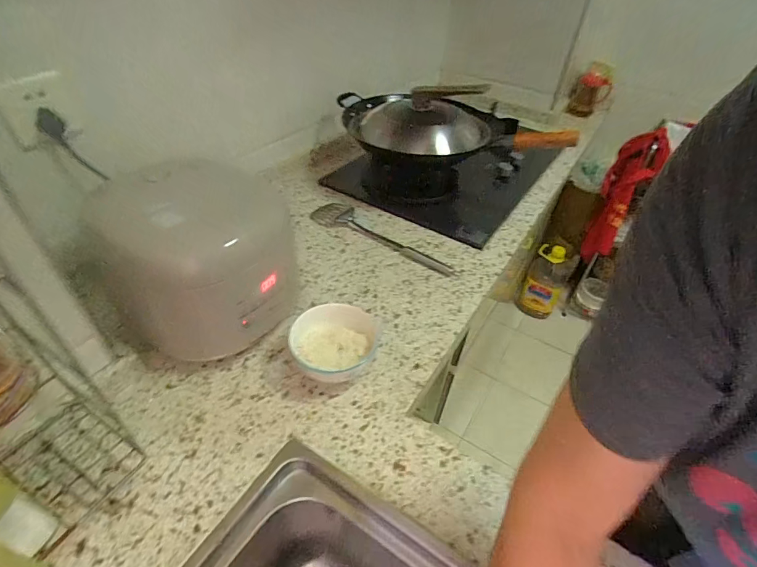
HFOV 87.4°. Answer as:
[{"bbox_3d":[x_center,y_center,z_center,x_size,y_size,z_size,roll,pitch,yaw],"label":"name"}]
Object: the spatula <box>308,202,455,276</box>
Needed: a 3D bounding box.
[{"bbox_3d":[0.009,-0.104,0.837,0.341,0.021,0.073,24,46,21],"label":"spatula"}]

